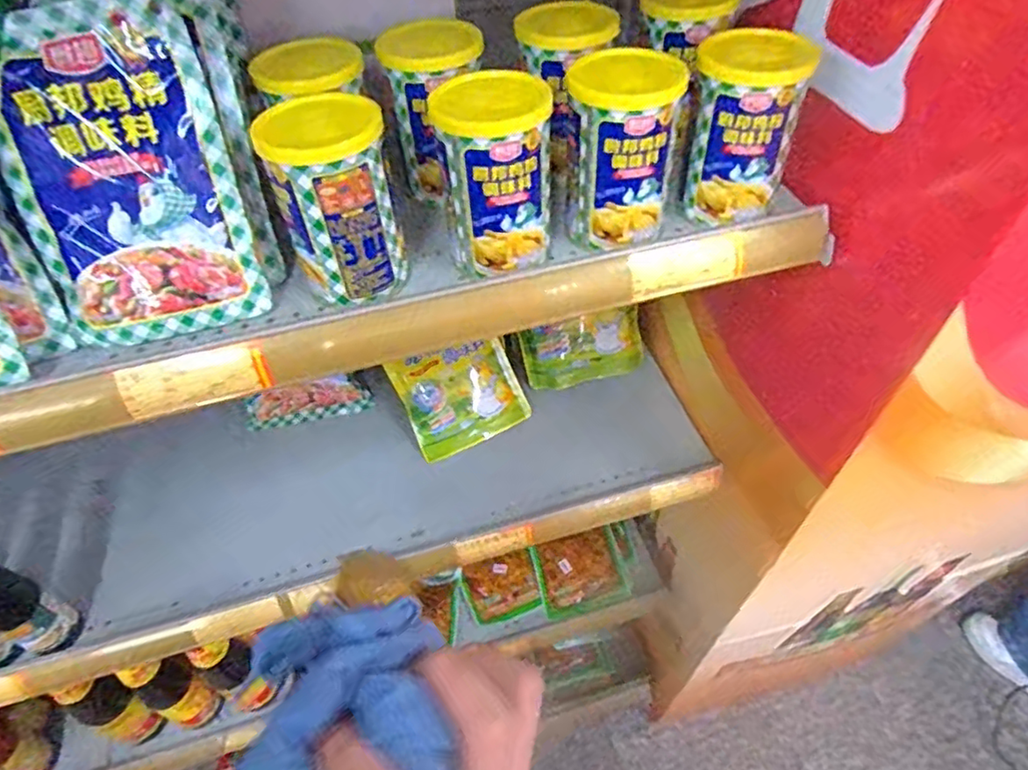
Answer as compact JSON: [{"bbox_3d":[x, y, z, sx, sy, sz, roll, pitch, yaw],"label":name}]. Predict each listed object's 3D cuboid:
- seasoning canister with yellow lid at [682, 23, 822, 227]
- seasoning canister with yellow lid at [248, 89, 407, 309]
[{"bbox_3d":[0.158,-0.181,0.438,0.075,0.111,0.070,16,54,15],"label":"seasoning canister with yellow lid"},{"bbox_3d":[-0.113,-0.118,0.401,0.076,0.111,0.068,-19,53,-13],"label":"seasoning canister with yellow lid"}]

